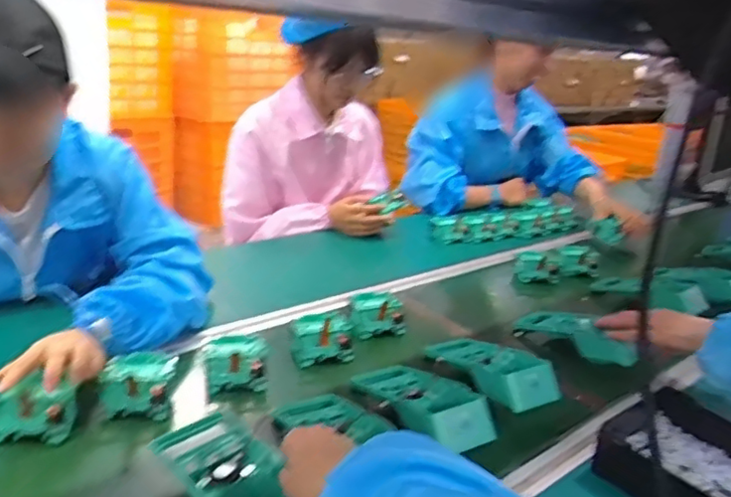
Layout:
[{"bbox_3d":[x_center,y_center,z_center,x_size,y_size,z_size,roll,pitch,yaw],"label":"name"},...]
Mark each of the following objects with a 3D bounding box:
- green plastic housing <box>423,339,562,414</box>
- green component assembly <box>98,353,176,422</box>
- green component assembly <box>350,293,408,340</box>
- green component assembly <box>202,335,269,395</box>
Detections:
[{"bbox_3d":[0.163,0.157,0.818,0.095,0.049,0.186,-8,23,-31],"label":"green plastic housing"},{"bbox_3d":[-0.263,0.157,0.714,0.079,0.046,0.077,-3,21,-20],"label":"green component assembly"},{"bbox_3d":[0.019,0.111,0.939,0.085,0.061,0.065,2,20,-7],"label":"green component assembly"},{"bbox_3d":[-0.165,0.144,0.784,0.080,0.047,0.079,-2,20,-17],"label":"green component assembly"}]

